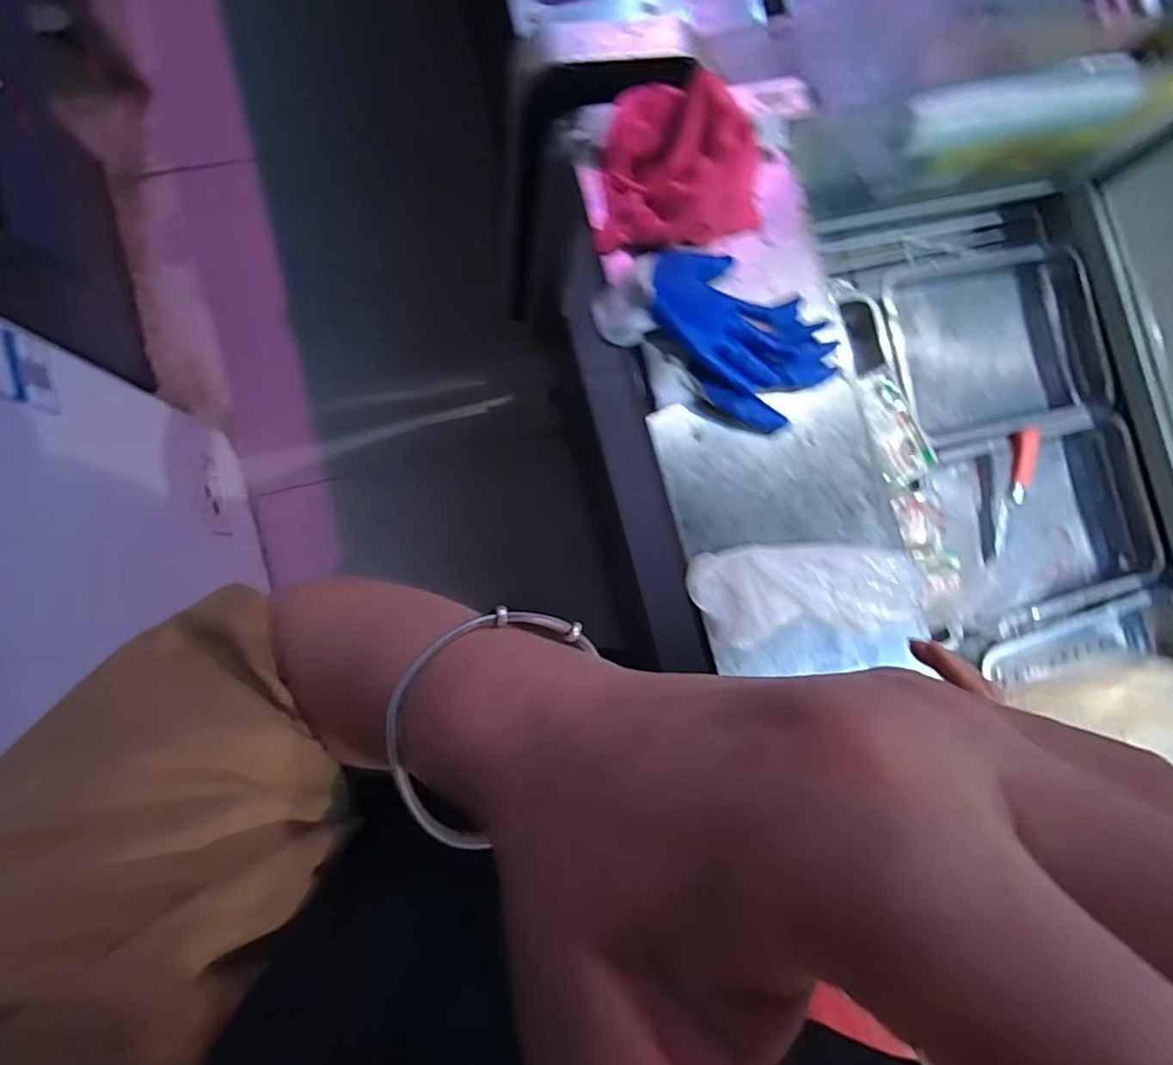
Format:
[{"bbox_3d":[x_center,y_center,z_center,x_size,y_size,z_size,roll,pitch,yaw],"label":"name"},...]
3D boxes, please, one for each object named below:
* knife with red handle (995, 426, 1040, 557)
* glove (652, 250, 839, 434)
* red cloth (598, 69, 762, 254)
[{"bbox_3d":[0.713,-0.068,0.911,0.038,0.023,0.207,4,104,-7],"label":"knife with red handle"},{"bbox_3d":[0.157,-0.207,0.550,0.200,0.053,0.139,41,82,-3],"label":"glove"},{"bbox_3d":[0.103,-0.355,0.540,0.167,0.063,0.141,7,85,-7],"label":"red cloth"}]

